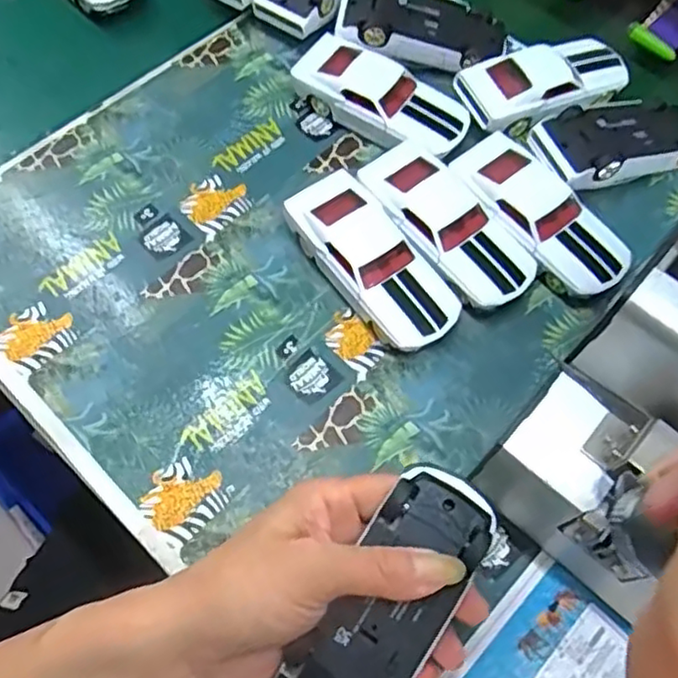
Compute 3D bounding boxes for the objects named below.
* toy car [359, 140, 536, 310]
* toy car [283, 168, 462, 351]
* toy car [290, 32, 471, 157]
[{"bbox_3d":[0.069,-0.071,0.426,0.052,0.037,0.126,-35,71,-18],"label":"toy car"},{"bbox_3d":[0.022,-0.048,0.413,0.053,0.036,0.125,-32,70,-17],"label":"toy car"},{"bbox_3d":[0.030,-0.171,0.469,0.130,0.037,0.057,31,66,11],"label":"toy car"}]

